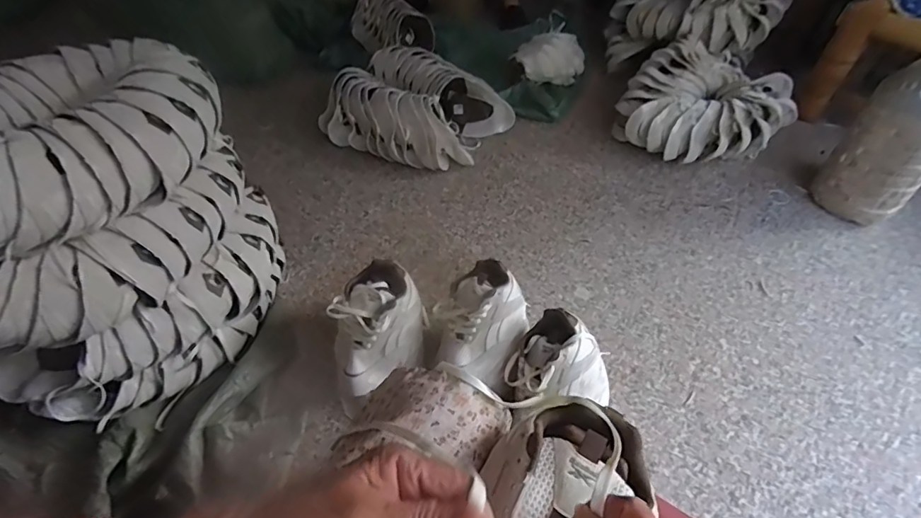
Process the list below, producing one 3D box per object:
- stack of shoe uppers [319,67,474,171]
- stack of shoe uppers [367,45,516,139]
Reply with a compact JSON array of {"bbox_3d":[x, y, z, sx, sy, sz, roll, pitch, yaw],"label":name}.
[{"bbox_3d":[-0.173,-0.364,1.259,0.421,0.119,0.220,30,55,22],"label":"stack of shoe uppers"},{"bbox_3d":[-0.062,-0.471,1.355,0.190,0.115,0.417,-34,58,-26],"label":"stack of shoe uppers"}]

